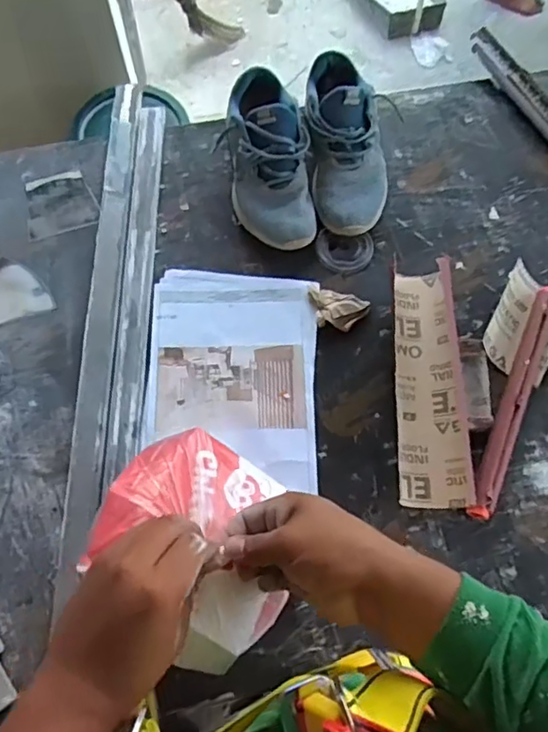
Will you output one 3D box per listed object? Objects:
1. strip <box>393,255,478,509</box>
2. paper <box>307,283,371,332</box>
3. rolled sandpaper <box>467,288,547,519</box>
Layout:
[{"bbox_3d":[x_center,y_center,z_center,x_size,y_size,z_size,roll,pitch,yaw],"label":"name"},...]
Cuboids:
[{"bbox_3d":[0.190,0.014,0.711,0.077,0.065,0.315,-1,70,0],"label":"strip"},{"bbox_3d":[0.081,-0.075,0.765,0.083,0.020,0.056,18,71,7],"label":"paper"},{"bbox_3d":[0.309,0.039,0.721,0.037,0.029,0.322,23,72,9],"label":"rolled sandpaper"}]

